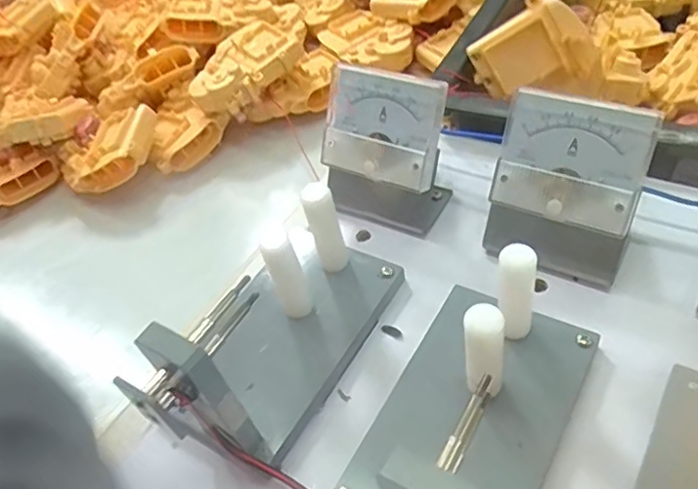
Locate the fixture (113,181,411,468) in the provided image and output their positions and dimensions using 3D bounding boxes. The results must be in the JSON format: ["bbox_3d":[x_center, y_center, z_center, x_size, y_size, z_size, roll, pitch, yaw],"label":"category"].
[{"bbox_3d":[-0.037,0.028,0.263,0.065,0.082,0.128,23,57,29],"label":"fixture"}]

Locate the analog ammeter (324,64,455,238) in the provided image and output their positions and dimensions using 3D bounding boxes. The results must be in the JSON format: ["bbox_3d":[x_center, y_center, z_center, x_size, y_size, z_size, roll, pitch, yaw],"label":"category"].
[{"bbox_3d":[0.018,-0.047,0.324,0.066,0.081,0.042,23,57,29],"label":"analog ammeter"}]

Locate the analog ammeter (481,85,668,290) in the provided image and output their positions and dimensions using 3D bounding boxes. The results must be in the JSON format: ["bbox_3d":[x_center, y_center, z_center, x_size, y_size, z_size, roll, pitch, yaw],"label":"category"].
[{"bbox_3d":[0.101,-0.024,0.280,0.064,0.078,0.038,17,54,25],"label":"analog ammeter"}]

